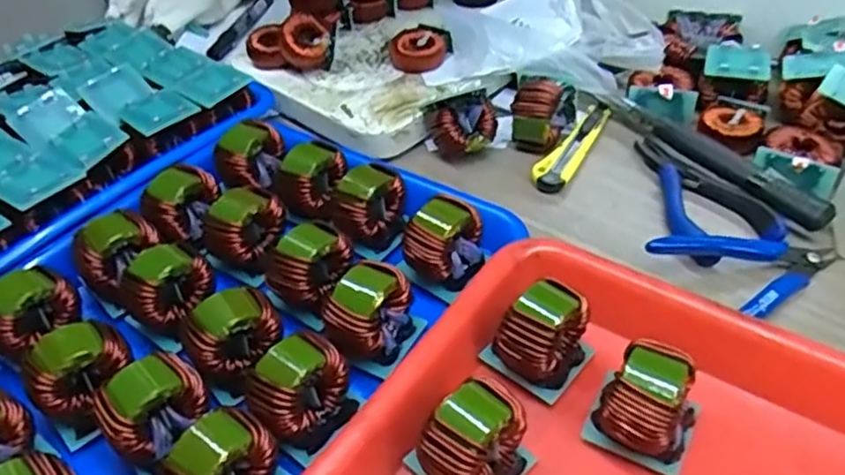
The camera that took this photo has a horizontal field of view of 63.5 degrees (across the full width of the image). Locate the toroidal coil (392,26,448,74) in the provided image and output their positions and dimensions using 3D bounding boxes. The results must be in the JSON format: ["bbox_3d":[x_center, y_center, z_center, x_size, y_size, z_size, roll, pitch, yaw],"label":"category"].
[{"bbox_3d":[-0.003,-0.155,0.568,0.045,0.025,0.041,0,44,0],"label":"toroidal coil"}]

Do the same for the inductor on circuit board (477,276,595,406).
[{"bbox_3d":[0.061,0.050,0.357,0.046,0.047,0.046,32,53,32],"label":"inductor on circuit board"}]

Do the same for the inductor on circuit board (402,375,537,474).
[{"bbox_3d":[0.021,0.093,0.312,0.045,0.050,0.048,32,52,32],"label":"inductor on circuit board"}]

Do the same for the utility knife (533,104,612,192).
[{"bbox_3d":[0.117,-0.071,0.513,0.024,0.011,0.112,22,48,26],"label":"utility knife"}]

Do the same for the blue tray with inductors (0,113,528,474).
[{"bbox_3d":[-0.127,0.044,0.375,0.230,0.050,0.329,24,49,28],"label":"blue tray with inductors"}]

